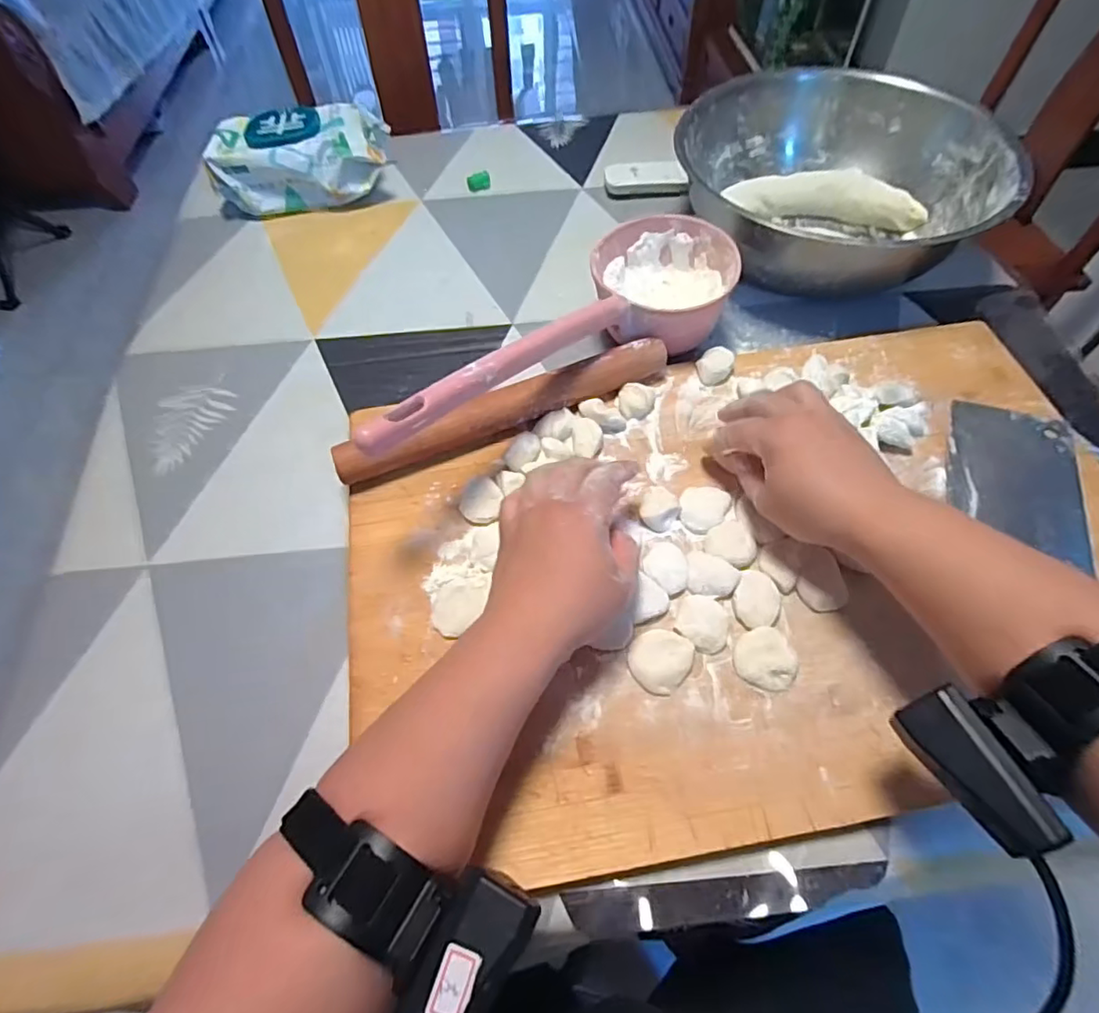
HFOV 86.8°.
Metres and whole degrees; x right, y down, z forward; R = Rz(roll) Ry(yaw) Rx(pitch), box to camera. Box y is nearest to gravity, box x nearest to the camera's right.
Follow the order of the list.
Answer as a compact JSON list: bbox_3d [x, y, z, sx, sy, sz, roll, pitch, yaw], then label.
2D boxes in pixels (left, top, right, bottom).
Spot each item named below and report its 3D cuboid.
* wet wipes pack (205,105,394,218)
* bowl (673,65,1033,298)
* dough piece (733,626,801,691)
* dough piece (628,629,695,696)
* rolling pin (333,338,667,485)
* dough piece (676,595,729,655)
[{"bbox_3d":[-0.280,-0.394,0.662,0.185,0.069,0.106,-12,59,-5],"label":"wet wipes pack"},{"bbox_3d":[0.277,-0.327,0.588,0.284,0.101,0.284,-1,59,1],"label":"bowl"},{"bbox_3d":[0.135,0.094,0.359,0.037,0.010,0.036,-1,59,1],"label":"dough piece"},{"bbox_3d":[0.070,0.094,0.362,0.040,0.012,0.036,-37,65,-19],"label":"dough piece"},{"bbox_3d":[-0.030,-0.075,0.449,0.265,0.032,0.025,-23,61,-11],"label":"rolling pin"},{"bbox_3d":[0.099,0.075,0.372,0.032,0.013,0.033,12,60,9],"label":"dough piece"}]

